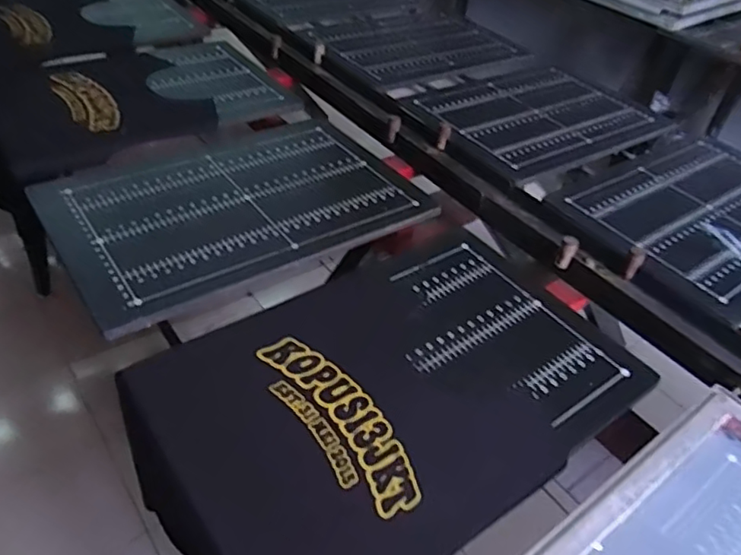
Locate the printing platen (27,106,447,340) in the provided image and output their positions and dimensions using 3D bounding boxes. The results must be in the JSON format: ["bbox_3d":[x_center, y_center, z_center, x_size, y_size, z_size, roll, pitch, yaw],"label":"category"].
[{"bbox_3d":[-0.232,-0.150,1.028,0.604,0.019,0.419,-24,49,-29],"label":"printing platen"}]

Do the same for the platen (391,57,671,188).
[{"bbox_3d":[0.385,-0.394,1.390,0.626,0.038,0.406,-23,51,-30],"label":"platen"}]

